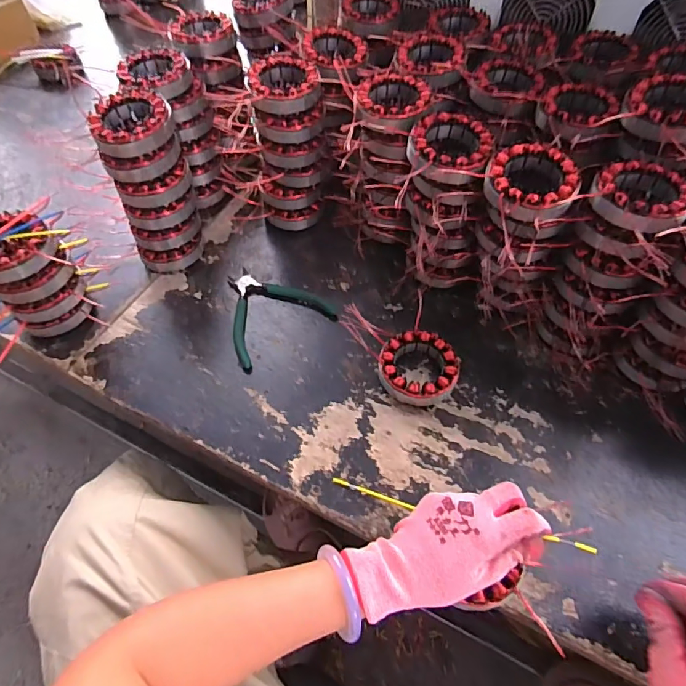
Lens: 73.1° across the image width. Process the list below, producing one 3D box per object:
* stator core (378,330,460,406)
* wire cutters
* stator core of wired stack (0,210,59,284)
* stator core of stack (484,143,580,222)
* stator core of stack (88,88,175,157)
[{"bbox_3d":[0.085,0.031,0.526,0.088,0.037,0.085,8,56,6],"label":"stator core"},{"bbox_3d":[-0.102,-0.043,0.586,0.131,0.021,0.136,-35,62,-18],"label":"wire cutters"},{"bbox_3d":[-0.354,-0.101,0.493,0.083,0.041,0.089,-35,62,-19],"label":"stator core of wired stack"},{"bbox_3d":[0.187,-0.158,0.459,0.085,0.028,0.088,-1,57,2],"label":"stator core of stack"},{"bbox_3d":[-0.231,-0.243,0.508,0.085,0.025,0.084,-17,58,-8],"label":"stator core of stack"}]

